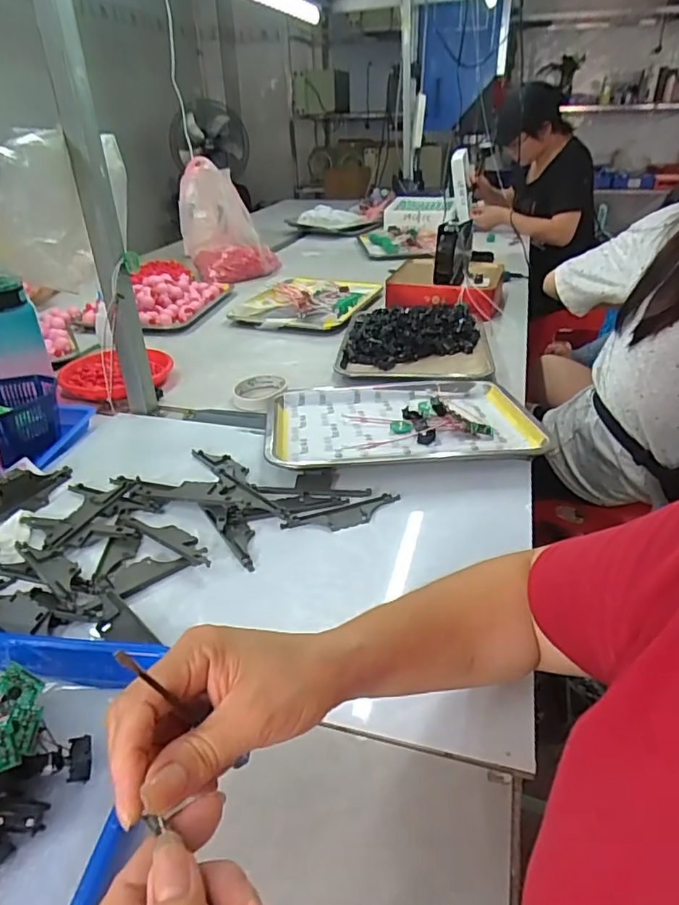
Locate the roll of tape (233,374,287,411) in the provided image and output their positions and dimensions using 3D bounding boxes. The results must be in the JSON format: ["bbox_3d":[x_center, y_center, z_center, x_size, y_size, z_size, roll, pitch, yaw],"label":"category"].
[{"bbox_3d":[-0.122,-0.093,0.866,0.081,0.025,0.097,-4,32,-3],"label":"roll of tape"}]

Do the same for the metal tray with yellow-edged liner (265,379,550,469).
[{"bbox_3d":[0.078,-0.048,0.755,0.346,0.033,0.252,-5,32,-5],"label":"metal tray with yellow-edged liner"}]

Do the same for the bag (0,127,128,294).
[{"bbox_3d":[-0.333,-0.279,0.664,0.192,0.159,0.141,-17,34,-24],"label":"bag"}]

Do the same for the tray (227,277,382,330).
[{"bbox_3d":[-0.066,-0.338,1.251,0.252,0.033,0.331,8,32,16],"label":"tray"}]

